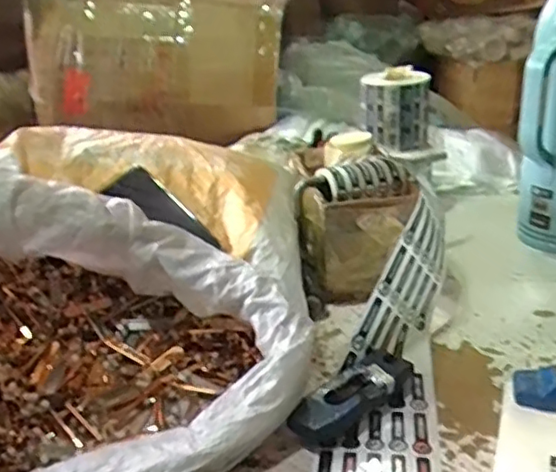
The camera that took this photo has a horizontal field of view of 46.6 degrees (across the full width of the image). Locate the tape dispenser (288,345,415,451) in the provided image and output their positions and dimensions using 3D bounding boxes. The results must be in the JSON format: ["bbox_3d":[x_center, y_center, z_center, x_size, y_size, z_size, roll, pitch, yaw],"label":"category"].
[{"bbox_3d":[0.071,0.139,0.569,0.053,0.023,0.135,18,31,38],"label":"tape dispenser"}]

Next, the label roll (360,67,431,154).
[{"bbox_3d":[0.177,-0.190,0.973,0.097,0.105,0.090,3,25,14],"label":"label roll"}]

